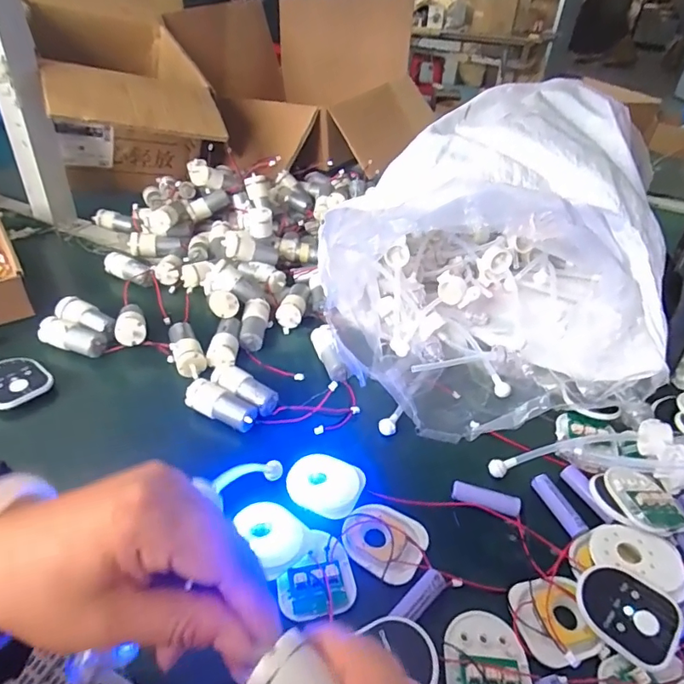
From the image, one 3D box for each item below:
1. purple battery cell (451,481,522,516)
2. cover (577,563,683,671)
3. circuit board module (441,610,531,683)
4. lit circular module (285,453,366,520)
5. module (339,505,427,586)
[{"bbox_3d":[0.110,0.121,0.377,0.051,0.014,0.014,13,38,11],"label":"purple battery cell"},{"bbox_3d":[0.181,0.170,0.310,0.050,0.012,0.057,-25,48,-28],"label":"cover"},{"bbox_3d":[0.085,0.187,0.288,0.050,0.010,0.059,8,38,4],"label":"circuit board module"},{"bbox_3d":[-0.014,0.110,0.380,0.056,0.011,0.045,18,39,17],"label":"lit circular module"},{"bbox_3d":[0.031,0.139,0.347,0.058,0.004,0.050,25,42,25],"label":"module"}]

